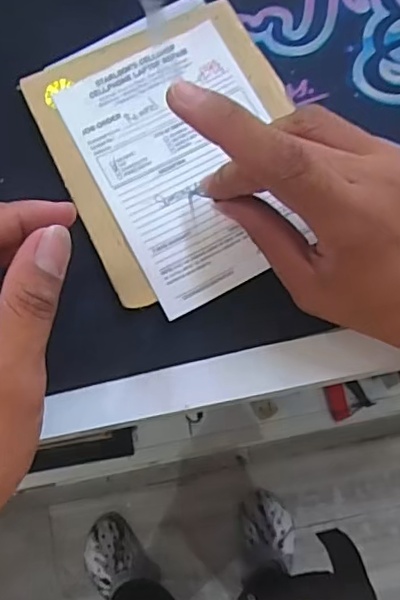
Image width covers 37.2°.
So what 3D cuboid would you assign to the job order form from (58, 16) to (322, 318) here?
[{"bbox_3d":[-0.005,-0.078,0.334,0.105,0.009,0.150,-26,75,-7],"label":"job order form"}]

